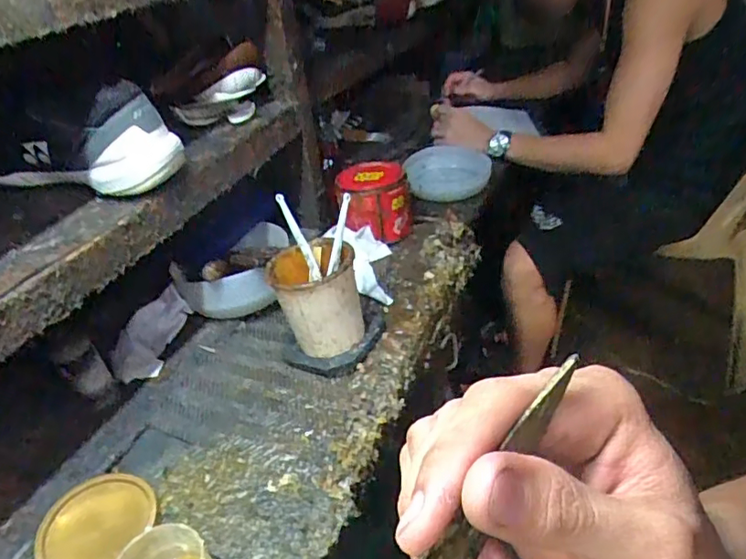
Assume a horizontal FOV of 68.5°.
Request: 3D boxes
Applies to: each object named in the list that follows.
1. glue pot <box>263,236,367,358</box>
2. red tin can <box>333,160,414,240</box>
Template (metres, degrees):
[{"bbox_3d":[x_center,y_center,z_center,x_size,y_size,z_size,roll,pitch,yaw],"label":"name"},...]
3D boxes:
[{"bbox_3d":[-0.061,0.020,0.597,0.088,0.108,0.089,-4,36,3],"label":"glue pot"},{"bbox_3d":[0.002,-0.105,0.806,0.102,0.099,0.101,-11,36,-7],"label":"red tin can"}]

